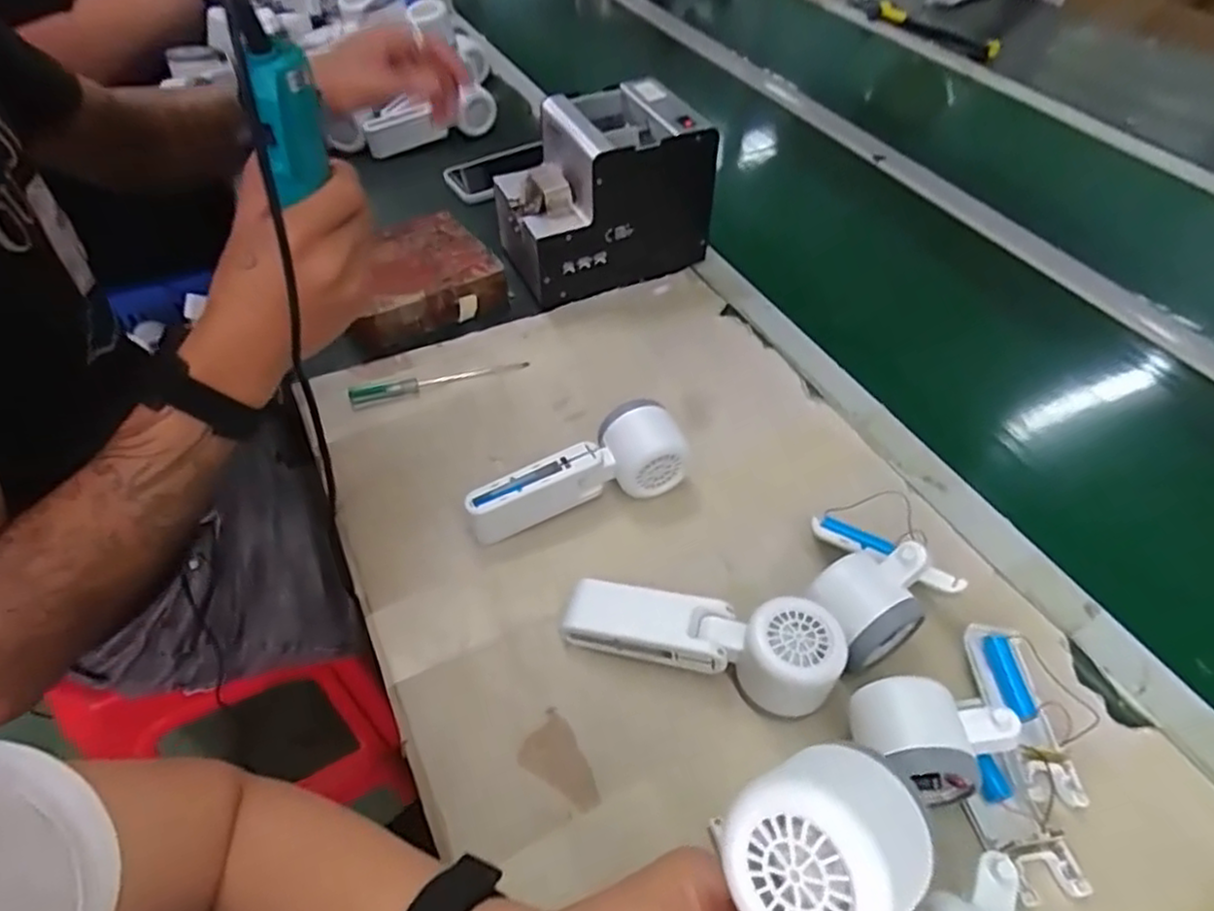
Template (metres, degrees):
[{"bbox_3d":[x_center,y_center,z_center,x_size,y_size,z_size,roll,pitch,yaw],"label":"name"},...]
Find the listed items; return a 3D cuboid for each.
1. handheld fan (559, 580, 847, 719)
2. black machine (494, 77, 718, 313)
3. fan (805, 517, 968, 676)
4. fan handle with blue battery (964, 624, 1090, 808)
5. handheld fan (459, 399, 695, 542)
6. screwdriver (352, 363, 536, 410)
[{"bbox_3d":[0.057,0.108,0.434,0.166,0.043,0.061,15,51,12],"label":"handheld fan"},{"bbox_3d":[-0.006,-0.248,0.679,0.184,0.155,0.121,-18,52,-15],"label":"black machine"},{"bbox_3d":[0.165,0.071,0.452,0.102,0.059,0.093,-26,54,-21],"label":"fan"},{"bbox_3d":[0.246,0.149,0.417,0.039,0.017,0.102,0,49,0],"label":"fan handle with blue battery"},{"bbox_3d":[-0.020,0.013,0.511,0.167,0.052,0.050,-20,52,-17],"label":"handheld fan"},{"bbox_3d":[-0.144,-0.068,0.608,0.152,0.010,0.021,-16,51,-14],"label":"screwdriver"}]

